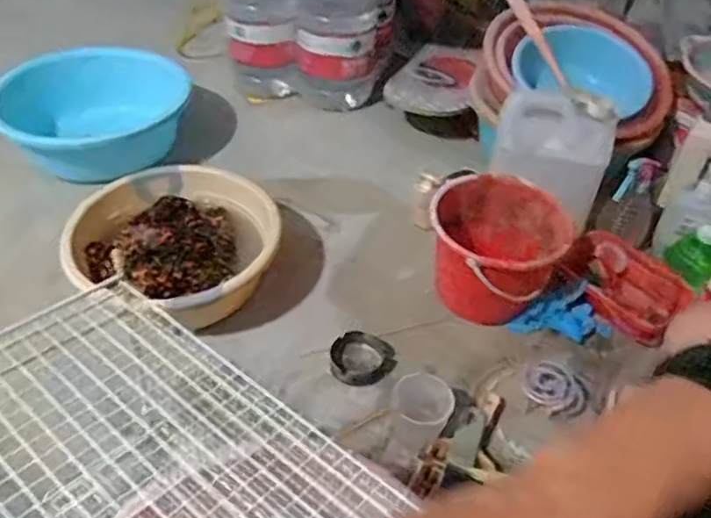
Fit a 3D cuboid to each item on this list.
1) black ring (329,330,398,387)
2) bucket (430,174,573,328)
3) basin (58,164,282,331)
[{"bbox_3d":[0.011,0.146,0.972,0.094,0.031,0.080,3,45,-2],"label":"black ring"},{"bbox_3d":[0.213,-0.011,1.037,0.198,0.164,0.205,1,44,-1],"label":"bucket"},{"bbox_3d":[-0.292,-0.018,1.045,0.327,0.108,0.297,16,46,11],"label":"basin"}]

